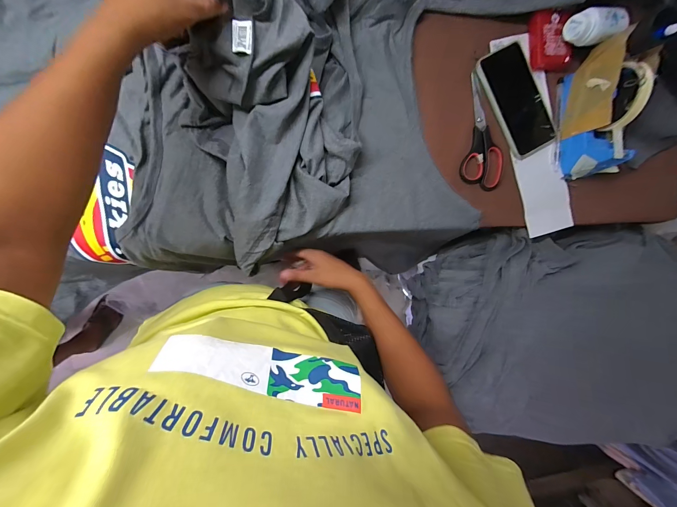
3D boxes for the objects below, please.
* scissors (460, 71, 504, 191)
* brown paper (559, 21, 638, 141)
[{"bbox_3d":[0.235,-0.193,0.464,0.065,0.006,0.175,3,92,-5],"label":"scissors"},{"bbox_3d":[0.379,-0.247,0.431,0.015,0.073,0.128,0,103,-9],"label":"brown paper"}]

